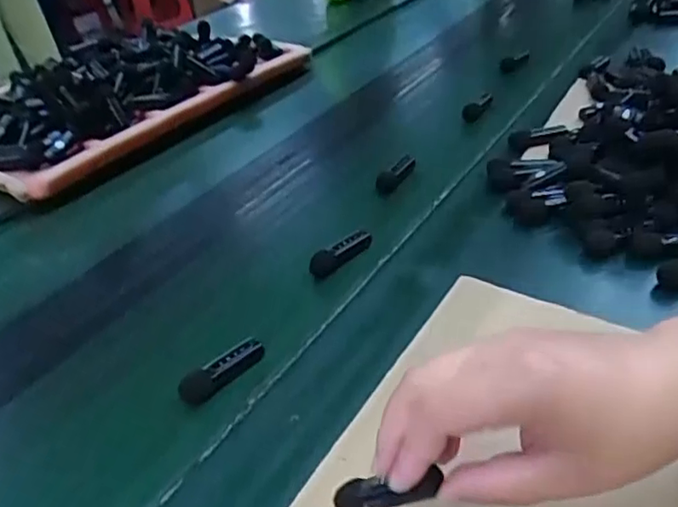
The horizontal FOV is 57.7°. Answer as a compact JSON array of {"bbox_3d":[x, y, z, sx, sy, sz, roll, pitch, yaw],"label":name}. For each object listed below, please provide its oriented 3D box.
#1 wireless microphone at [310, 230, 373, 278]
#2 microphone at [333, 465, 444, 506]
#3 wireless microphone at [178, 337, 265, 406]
[{"bbox_3d":[0.002,-0.001,0.530,0.018,0.022,0.069,24,45,35],"label":"wireless microphone"},{"bbox_3d":[0.022,0.113,0.289,0.063,0.011,0.018,-28,17,41],"label":"microphone"},{"bbox_3d":[-0.080,0.081,0.424,0.016,0.020,0.064,24,45,38],"label":"wireless microphone"}]

